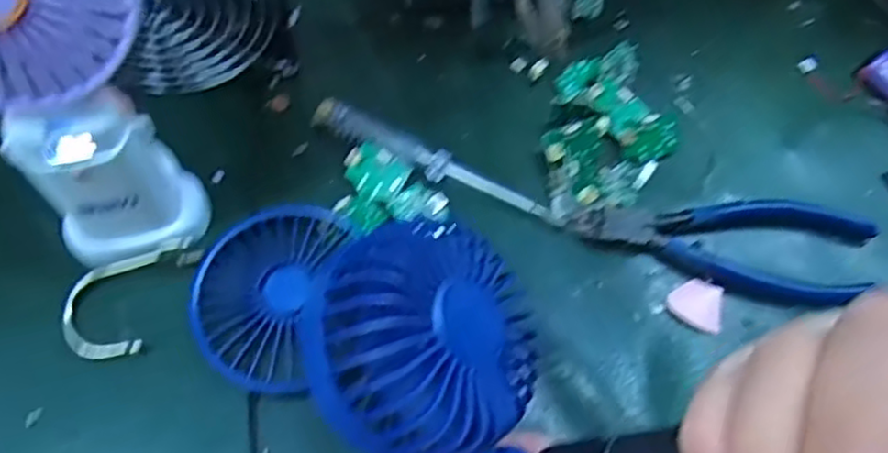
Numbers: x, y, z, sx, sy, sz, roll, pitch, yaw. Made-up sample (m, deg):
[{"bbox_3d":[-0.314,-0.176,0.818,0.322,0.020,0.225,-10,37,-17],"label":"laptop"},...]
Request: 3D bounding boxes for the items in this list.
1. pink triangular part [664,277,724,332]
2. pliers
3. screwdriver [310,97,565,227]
[{"bbox_3d":[0.122,0.036,0.337,0.026,0.004,0.022,20,64,6],"label":"pink triangular part"},{"bbox_3d":[0.139,0.004,0.349,0.144,0.012,0.056,14,64,4],"label":"pliers"},{"bbox_3d":[-0.004,-0.032,0.359,0.137,0.011,0.017,26,65,9],"label":"screwdriver"}]

